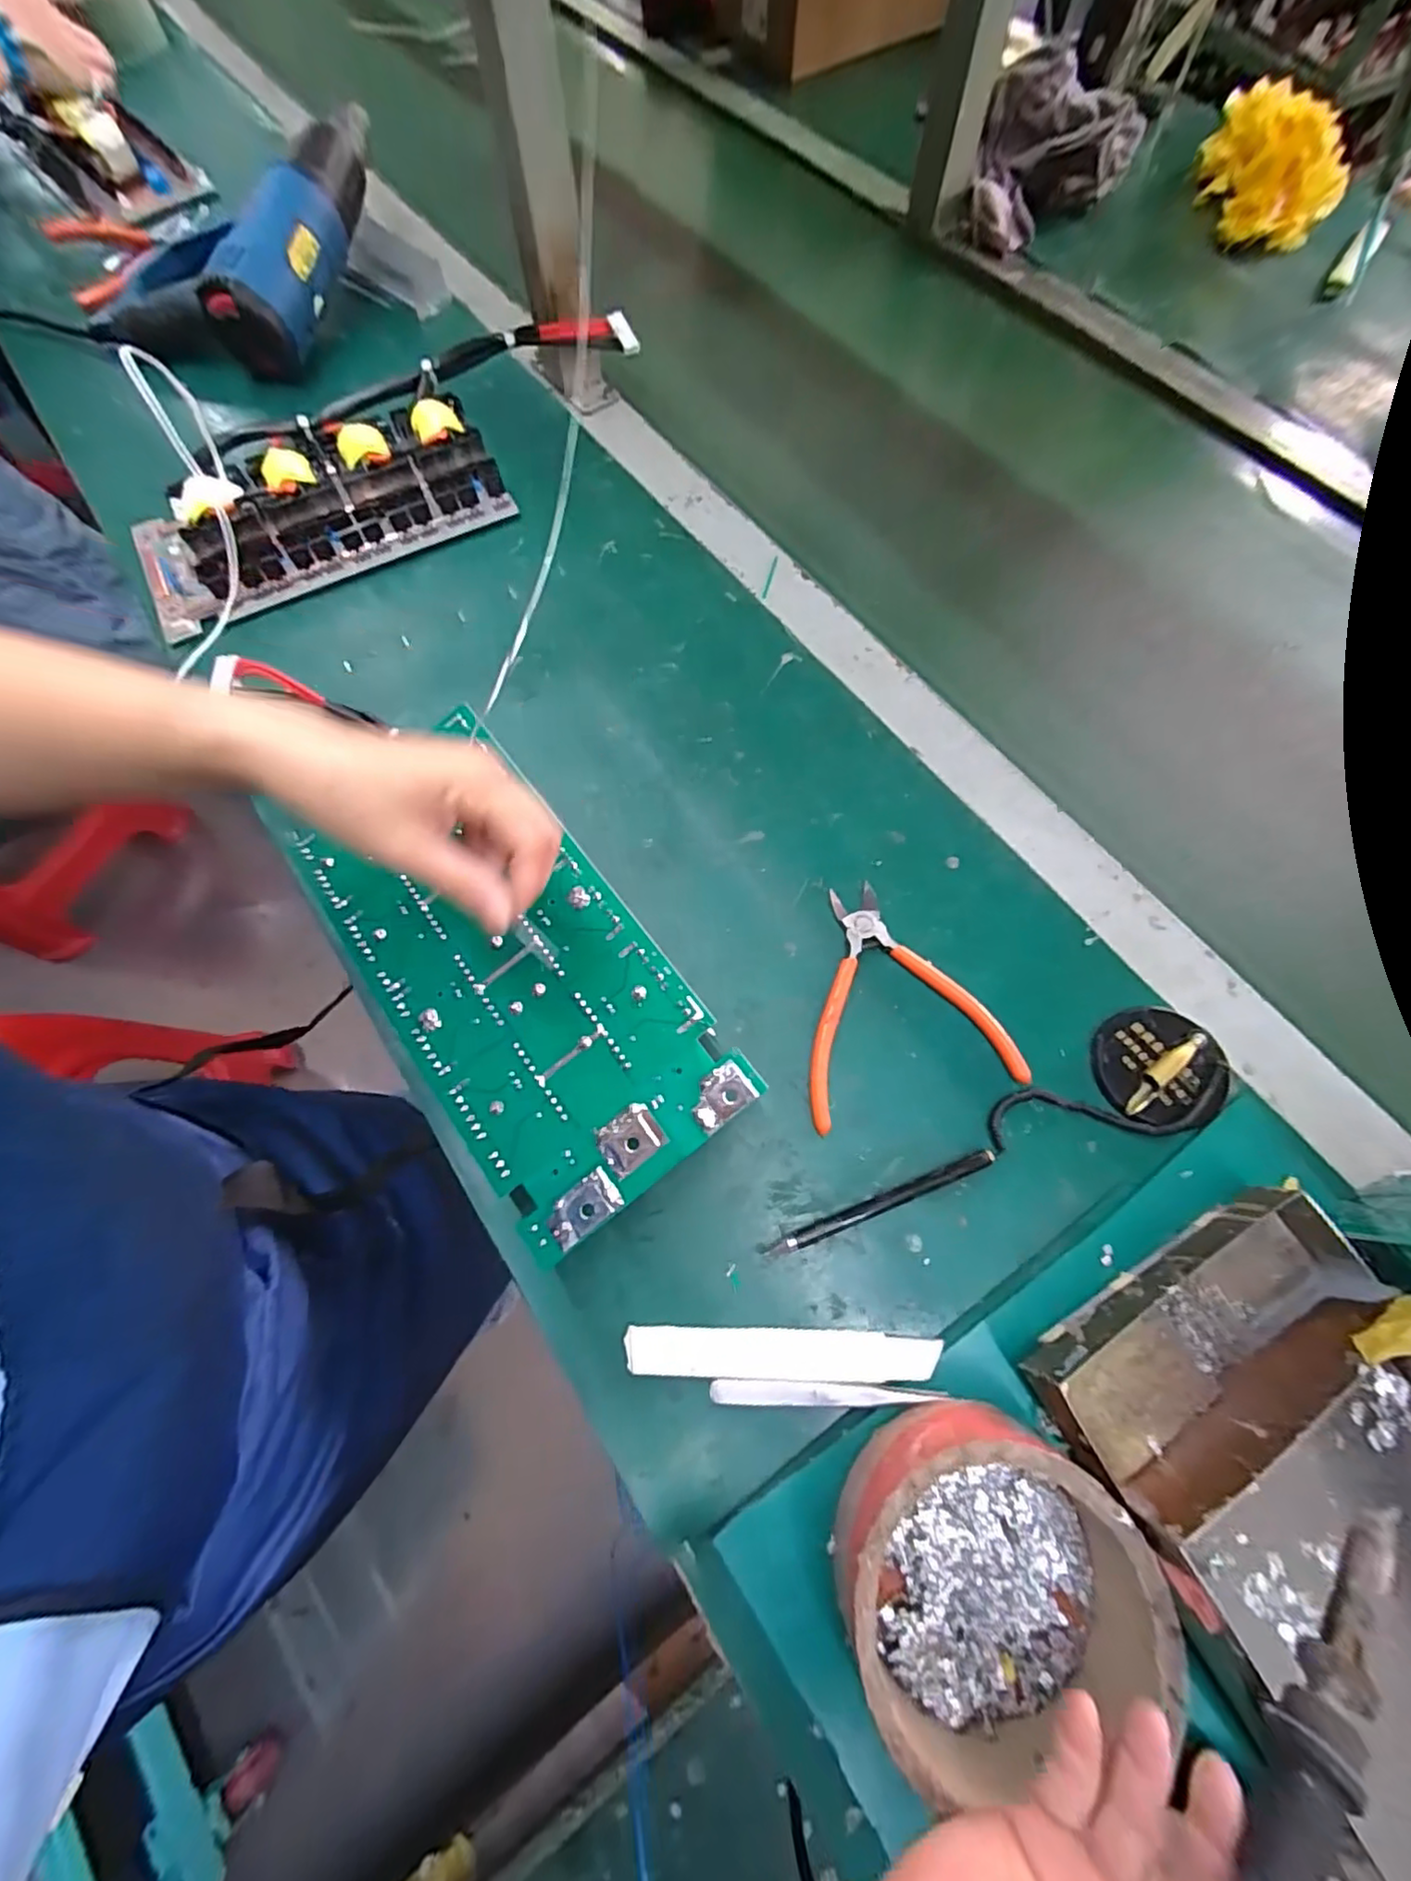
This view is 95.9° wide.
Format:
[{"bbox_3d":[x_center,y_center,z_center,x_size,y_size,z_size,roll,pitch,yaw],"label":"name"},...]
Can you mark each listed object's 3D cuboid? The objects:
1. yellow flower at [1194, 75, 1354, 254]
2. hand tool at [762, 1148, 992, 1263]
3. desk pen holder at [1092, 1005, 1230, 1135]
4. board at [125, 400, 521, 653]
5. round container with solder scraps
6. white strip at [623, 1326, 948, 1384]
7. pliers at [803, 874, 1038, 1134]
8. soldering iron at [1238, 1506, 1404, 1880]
[{"bbox_3d":[0.587,-0.800,0.661,0.101,0.079,0.169,2,68,2],"label":"yellow flower"},{"bbox_3d":[0.095,0.144,0.346,0.136,0.007,0.009,-20,69,-6],"label":"hand tool"},{"bbox_3d":[0.257,0.072,0.360,0.059,0.020,0.068,-6,68,-1],"label":"desk pen holder"},{"bbox_3d":[-0.308,-0.342,0.504,0.288,0.062,0.119,-24,70,-8],"label":"board"},{"bbox_3d":[0.118,0.272,0.269,0.118,0.050,0.113,0,68,1],"label":"round container with solder scraps"},{"bbox_3d":[0.038,0.210,0.322,0.154,0.005,0.023,0,68,1],"label":"white strip"},{"bbox_3d":[0.107,0.032,0.384,0.125,0.011,0.136,-15,69,-4],"label":"pliers"},{"bbox_3d":[0.170,0.258,0.182,0.209,0.016,0.016,-33,70,-28],"label":"soldering iron"}]

